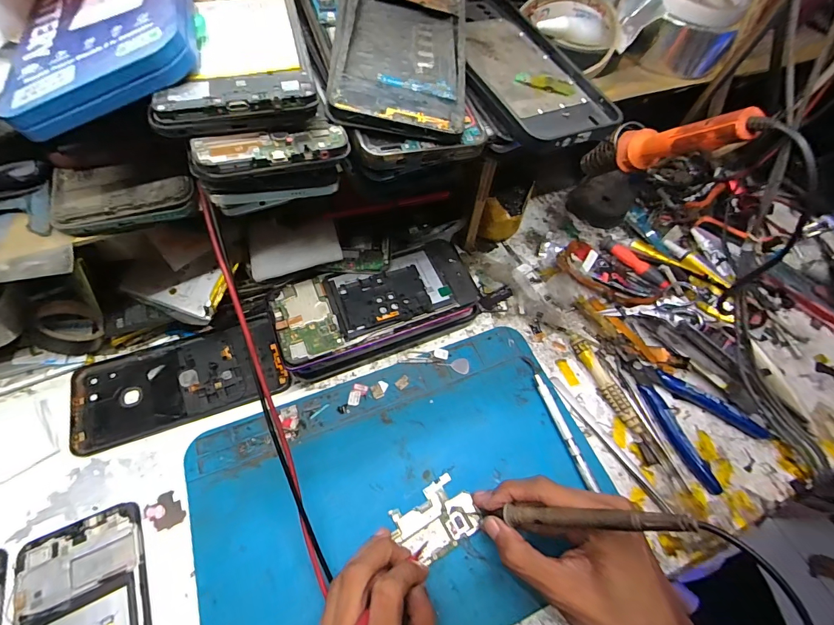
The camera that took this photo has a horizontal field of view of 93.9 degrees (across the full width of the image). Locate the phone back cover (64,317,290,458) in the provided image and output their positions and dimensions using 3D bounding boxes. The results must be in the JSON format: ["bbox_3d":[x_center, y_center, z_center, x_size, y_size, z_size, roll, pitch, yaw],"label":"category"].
[{"bbox_3d":[-0.195,0.055,0.325,0.162,0.006,0.075,-16,62,-12],"label":"phone back cover"}]

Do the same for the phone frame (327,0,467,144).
[{"bbox_3d":[-0.008,-0.167,0.230,0.076,0.014,0.153,3,60,-1],"label":"phone frame"}]

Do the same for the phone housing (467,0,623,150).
[{"bbox_3d":[0.067,-0.176,0.272,0.080,0.015,0.174,-18,63,-13],"label":"phone housing"}]

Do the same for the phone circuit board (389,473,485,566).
[{"bbox_3d":[0.014,0.149,0.281,0.056,0.004,0.042,-28,65,-17],"label":"phone circuit board"}]

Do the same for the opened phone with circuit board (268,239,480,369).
[{"bbox_3d":[-0.033,-0.013,0.316,0.162,0.009,0.069,-18,63,-13],"label":"opened phone with circuit board"}]

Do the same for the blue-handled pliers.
[{"bbox_3d":[0.216,0.082,0.324,0.070,0.010,0.115,-39,69,-22],"label":"blue-handled pliers"}]

